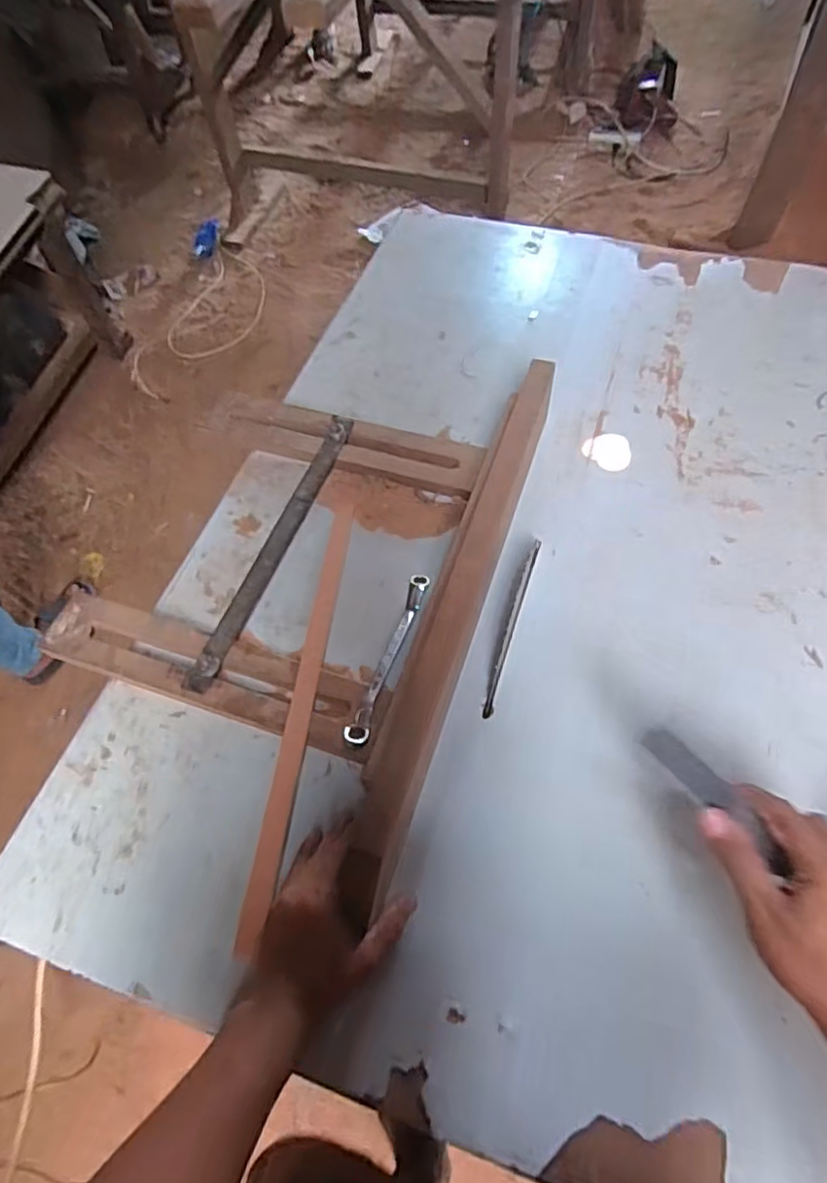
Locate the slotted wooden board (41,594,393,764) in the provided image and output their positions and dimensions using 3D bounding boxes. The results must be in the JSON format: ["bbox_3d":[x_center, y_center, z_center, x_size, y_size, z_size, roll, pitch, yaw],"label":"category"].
[{"bbox_3d":[-0.215,0.084,0.688,0.387,0.028,0.081,16,65,12],"label":"slotted wooden board"}]

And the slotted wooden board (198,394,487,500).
[{"bbox_3d":[-0.097,-0.197,0.848,0.371,0.028,0.085,16,64,12],"label":"slotted wooden board"}]

